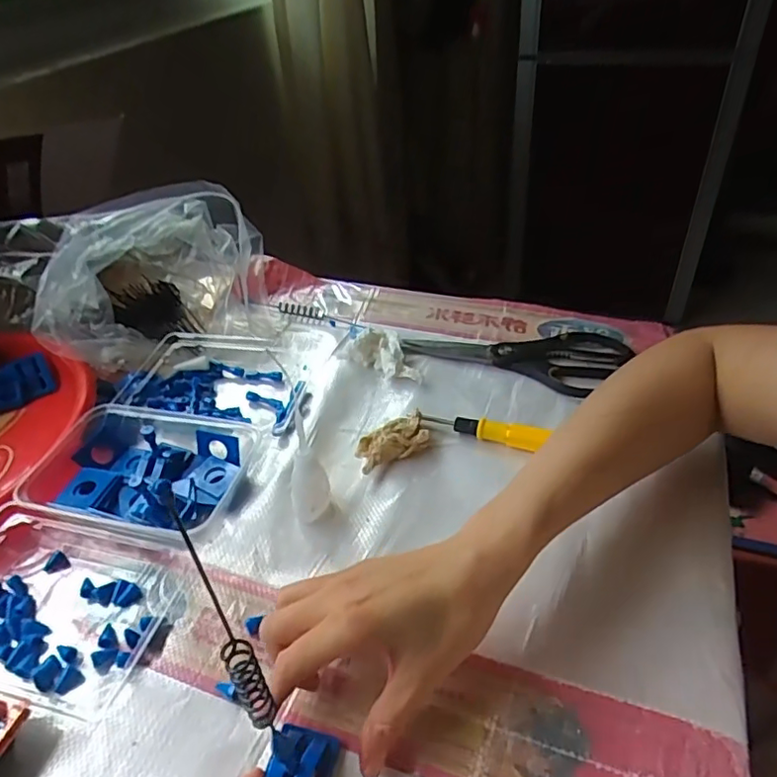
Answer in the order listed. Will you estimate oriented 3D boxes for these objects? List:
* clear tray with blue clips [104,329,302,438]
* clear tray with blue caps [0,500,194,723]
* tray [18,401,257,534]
[{"bbox_3d":[-0.163,-0.012,0.559,0.186,0.030,0.107,8,42,15],"label":"clear tray with blue clips"},{"bbox_3d":[-0.234,0.141,0.388,0.177,0.031,0.111,7,41,14],"label":"clear tray with blue caps"},{"bbox_3d":[-0.201,0.065,0.469,0.163,0.036,0.123,3,40,9],"label":"tray"}]

